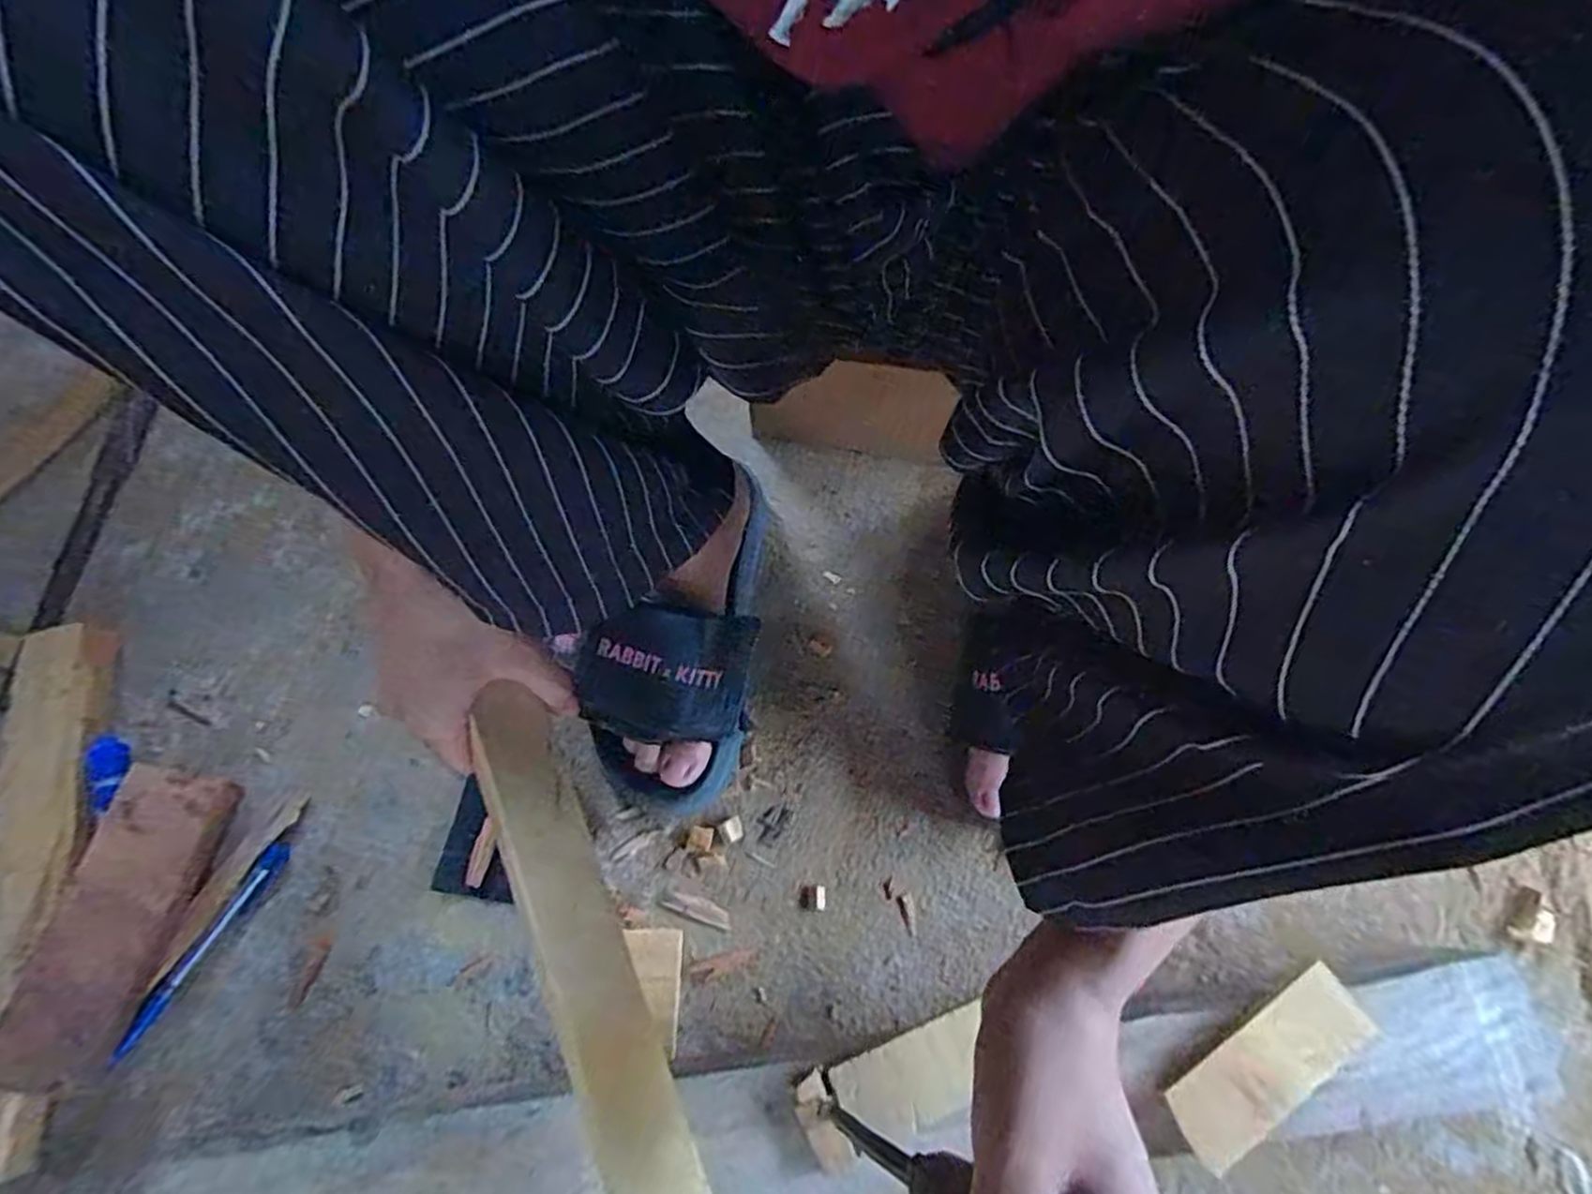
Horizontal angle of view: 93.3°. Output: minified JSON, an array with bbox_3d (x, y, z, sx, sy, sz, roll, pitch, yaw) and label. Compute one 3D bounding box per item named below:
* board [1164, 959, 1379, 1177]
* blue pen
[{"bbox_3d":[0.247,0.244,0.389,0.115,0.012,0.042,-32,71,-10],"label":"board"},{"bbox_3d":[-0.369,0.216,0.468,0.016,0.013,0.133,28,71,11],"label":"blue pen"}]

